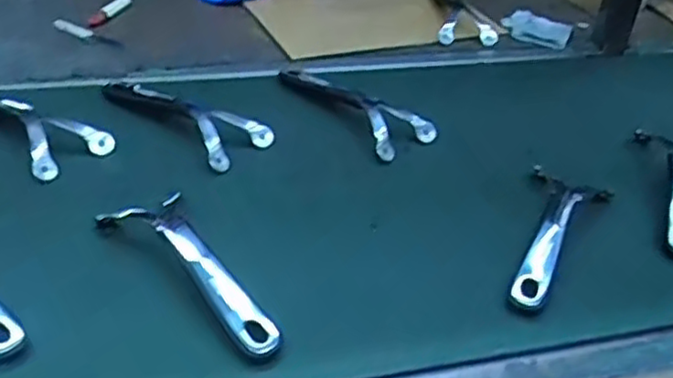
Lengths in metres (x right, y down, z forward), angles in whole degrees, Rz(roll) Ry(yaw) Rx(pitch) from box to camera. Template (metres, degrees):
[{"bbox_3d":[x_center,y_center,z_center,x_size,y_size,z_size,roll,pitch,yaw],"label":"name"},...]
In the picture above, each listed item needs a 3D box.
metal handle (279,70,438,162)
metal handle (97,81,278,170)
[{"bbox_3d":[0.020,-0.105,0.837,0.071,0.031,0.208,-24,45,-34],"label":"metal handle"},{"bbox_3d":[-0.177,-0.093,0.793,0.222,0.029,0.084,30,43,28],"label":"metal handle"}]

